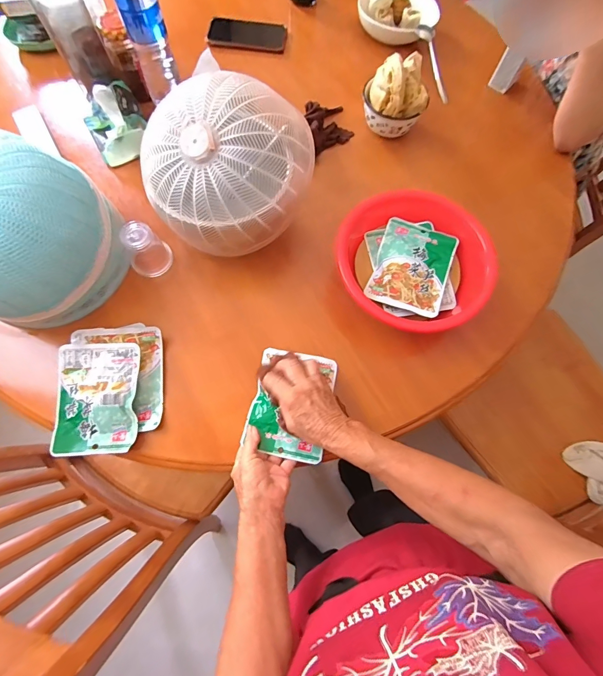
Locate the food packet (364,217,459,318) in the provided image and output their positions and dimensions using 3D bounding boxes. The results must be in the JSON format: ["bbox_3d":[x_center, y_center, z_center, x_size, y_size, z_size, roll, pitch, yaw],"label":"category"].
[{"bbox_3d":[0.171,-0.110,0.547,0.109,0.013,0.148,20,72,5],"label":"food packet"}]

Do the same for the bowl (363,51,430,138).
[{"bbox_3d":[0.165,-0.429,0.643,0.098,0.112,0.094,1,71,-2],"label":"bowl"}]

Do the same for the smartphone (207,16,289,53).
[{"bbox_3d":[-0.115,-0.646,0.766,0.163,0.012,0.072,3,79,-4],"label":"smartphone"}]

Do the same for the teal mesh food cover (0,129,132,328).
[{"bbox_3d":[-0.388,-0.144,0.490,0.220,0.178,0.221,5,71,0],"label":"teal mesh food cover"}]

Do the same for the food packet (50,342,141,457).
[{"bbox_3d":[-0.287,0.084,0.504,0.110,0.027,0.152,-1,71,-2],"label":"food packet"}]

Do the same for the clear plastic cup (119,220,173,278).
[{"bbox_3d":[-0.245,-0.141,0.561,0.065,0.069,0.061,-31,75,-11],"label":"clear plastic cup"}]

